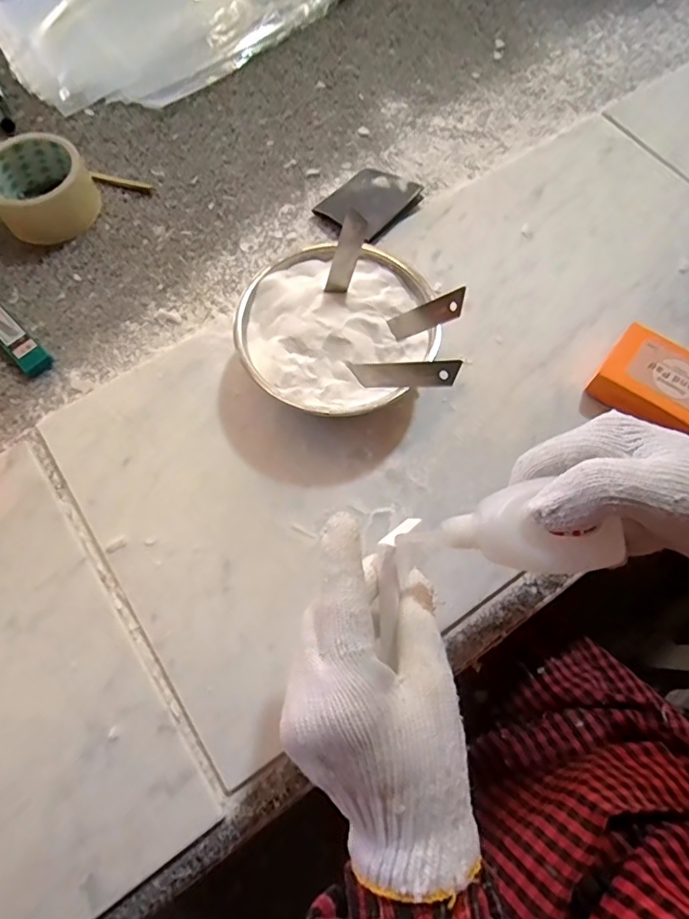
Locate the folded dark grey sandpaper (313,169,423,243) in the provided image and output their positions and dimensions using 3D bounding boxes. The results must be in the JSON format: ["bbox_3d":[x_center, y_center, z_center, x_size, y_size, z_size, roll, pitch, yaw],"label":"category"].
[{"bbox_3d":[0.022,-0.240,0.494,0.073,0.022,0.079,39,72,16],"label":"folded dark grey sandpaper"}]

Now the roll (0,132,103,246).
[{"bbox_3d":[-0.276,-0.247,0.485,0.087,0.043,0.082,0,66,0],"label":"roll"}]

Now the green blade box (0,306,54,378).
[{"bbox_3d":[-0.290,-0.113,0.450,0.111,0.011,0.022,42,73,17],"label":"green blade box"}]

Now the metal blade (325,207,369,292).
[{"bbox_3d":[0.002,-0.155,0.398,0.017,0.004,0.059,16,103,-10],"label":"metal blade"}]

